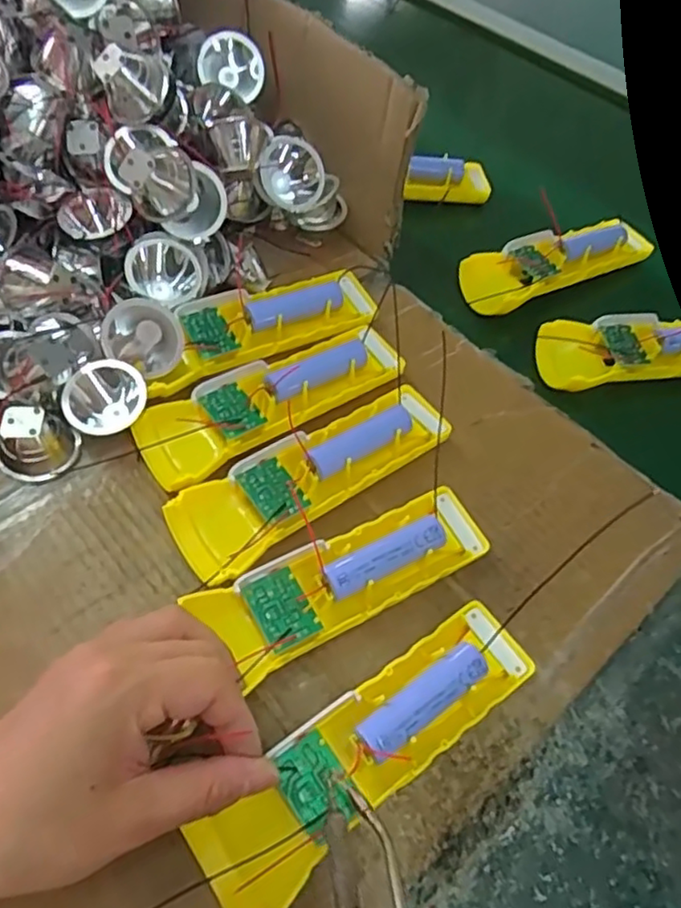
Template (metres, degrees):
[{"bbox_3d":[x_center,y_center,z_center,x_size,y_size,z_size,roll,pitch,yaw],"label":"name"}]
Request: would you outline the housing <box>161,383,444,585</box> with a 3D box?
[{"bbox_3d":[-0.013,0.009,0.340,0.157,0.020,0.049,-31,62,-23],"label":"housing"}]

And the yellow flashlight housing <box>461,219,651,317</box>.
[{"bbox_3d":[0.158,-0.139,0.469,0.152,0.023,0.046,-19,58,-16],"label":"yellow flashlight housing"}]

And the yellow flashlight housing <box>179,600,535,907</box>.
[{"bbox_3d":[0.014,0.119,0.268,0.156,0.022,0.042,-32,65,-23],"label":"yellow flashlight housing"}]

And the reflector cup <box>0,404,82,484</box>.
[{"bbox_3d":[-0.161,-0.006,0.337,0.040,0.025,0.034,-34,64,-24],"label":"reflector cup"}]

